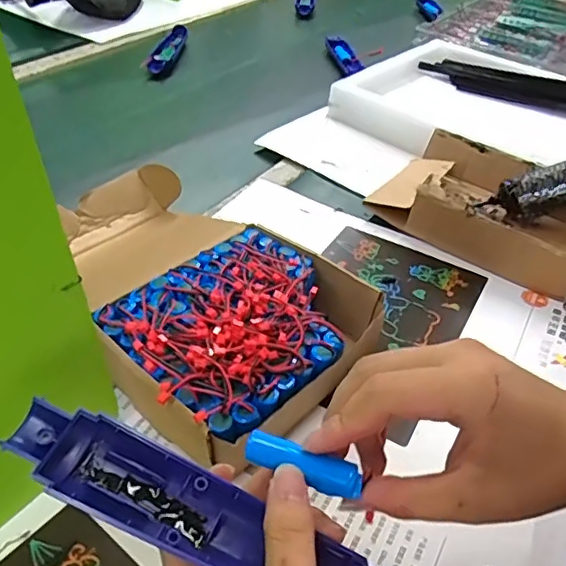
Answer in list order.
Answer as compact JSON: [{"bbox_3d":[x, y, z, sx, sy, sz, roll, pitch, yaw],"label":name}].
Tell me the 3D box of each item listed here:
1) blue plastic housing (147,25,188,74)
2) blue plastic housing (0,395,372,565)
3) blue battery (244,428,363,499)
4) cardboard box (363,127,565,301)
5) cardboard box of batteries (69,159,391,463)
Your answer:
[{"bbox_3d":[-0.177,-0.367,0.890,0.027,0.016,0.173,7,42,1],"label":"blue plastic housing"},{"bbox_3d":[-0.042,0.103,0.254,0.167,0.020,0.038,25,44,3],"label":"blue plastic housing"},{"bbox_3d":[0.009,0.081,0.255,0.052,0.012,0.013,21,44,6],"label":"blue battery"},{"bbox_3d":[0.215,-0.080,0.573,0.215,0.063,0.154,26,46,23],"label":"cardboard box"},{"bbox_3d":[-0.079,-0.007,0.452,0.199,0.065,0.321,-23,48,-27],"label":"cardboard box of batteries"}]

